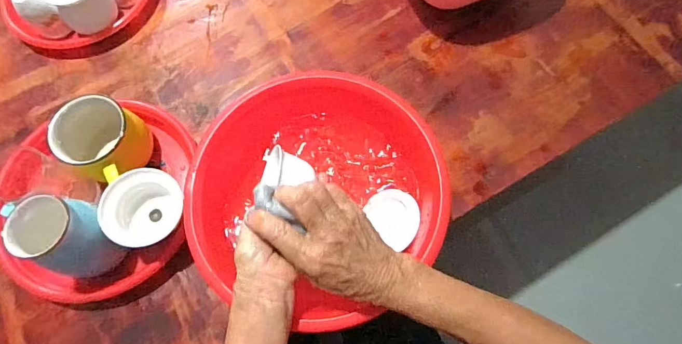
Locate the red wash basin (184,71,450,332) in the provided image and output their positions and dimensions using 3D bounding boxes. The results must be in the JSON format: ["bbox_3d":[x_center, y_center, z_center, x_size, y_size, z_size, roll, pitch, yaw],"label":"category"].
[{"bbox_3d":[-0.023,0.028,0.453,0.268,0.082,0.257,-1,71,2],"label":"red wash basin"}]

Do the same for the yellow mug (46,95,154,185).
[{"bbox_3d":[-0.290,-0.034,0.492,0.095,0.080,0.087,-1,71,2],"label":"yellow mug"}]

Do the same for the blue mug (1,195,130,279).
[{"bbox_3d":[-0.294,0.075,0.434,0.067,0.108,0.076,-3,71,1],"label":"blue mug"}]

